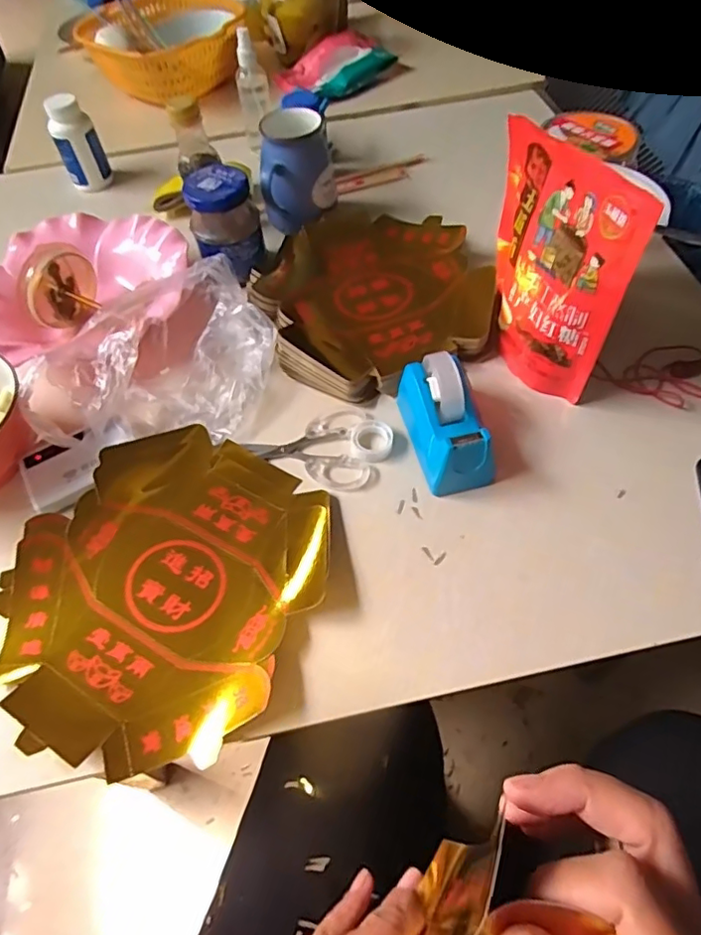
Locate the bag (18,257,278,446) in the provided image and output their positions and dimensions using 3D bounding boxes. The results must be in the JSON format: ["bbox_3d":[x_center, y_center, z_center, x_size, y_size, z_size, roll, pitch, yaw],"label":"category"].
[{"bbox_3d":[-0.173,-0.108,0.525,0.193,0.074,0.176,-7,56,0],"label":"bag"}]

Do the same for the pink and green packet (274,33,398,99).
[{"bbox_3d":[-0.021,-0.613,0.864,0.159,0.038,0.109,-39,62,-20],"label":"pink and green packet"}]

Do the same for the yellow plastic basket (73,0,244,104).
[{"bbox_3d":[-0.282,-0.658,0.885,0.248,0.082,0.241,-23,57,-11],"label":"yellow plastic basket"}]

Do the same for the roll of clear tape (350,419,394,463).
[{"bbox_3d":[0.019,-0.022,0.492,0.034,0.010,0.041,19,60,17],"label":"roll of clear tape"}]

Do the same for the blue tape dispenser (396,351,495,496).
[{"bbox_3d":[0.077,-0.043,0.466,0.054,0.069,0.110,-15,56,-5],"label":"blue tape dispenser"}]

